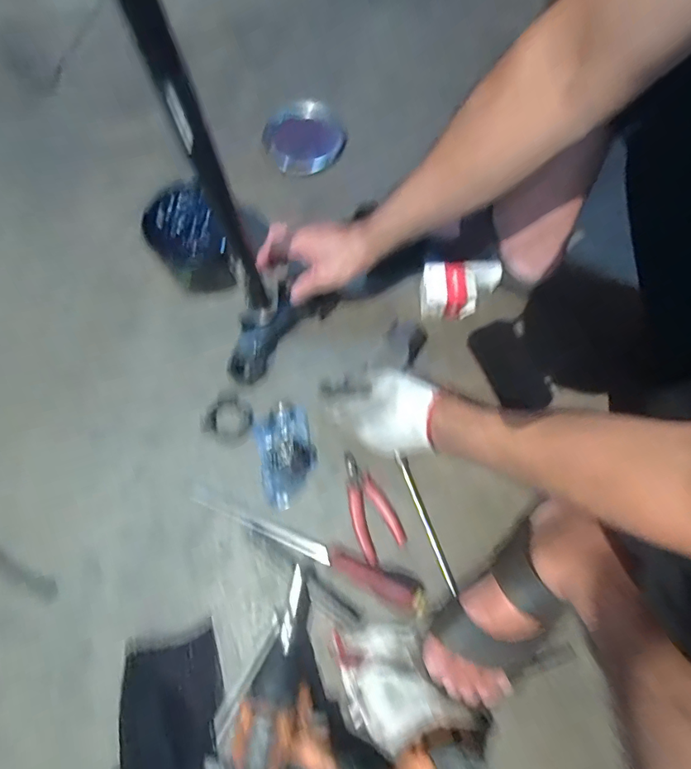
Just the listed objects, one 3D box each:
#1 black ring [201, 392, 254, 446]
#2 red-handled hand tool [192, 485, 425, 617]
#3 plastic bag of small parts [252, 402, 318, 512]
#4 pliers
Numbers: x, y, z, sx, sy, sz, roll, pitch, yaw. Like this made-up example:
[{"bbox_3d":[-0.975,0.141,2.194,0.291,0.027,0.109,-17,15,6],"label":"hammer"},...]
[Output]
[{"bbox_3d":[-0.151,0.044,0.604,0.063,0.004,0.059,-1,72,2],"label":"black ring"},{"bbox_3d":[-0.051,0.192,0.553,0.301,0.018,0.033,21,74,9],"label":"red-handled hand tool"},{"bbox_3d":[-0.074,0.086,0.582,0.067,0.024,0.125,-15,72,-3],"label":"plastic bag of small parts"},{"bbox_3d":[0.027,0.146,0.572,0.054,0.009,0.126,-23,73,-5],"label":"pliers"}]

